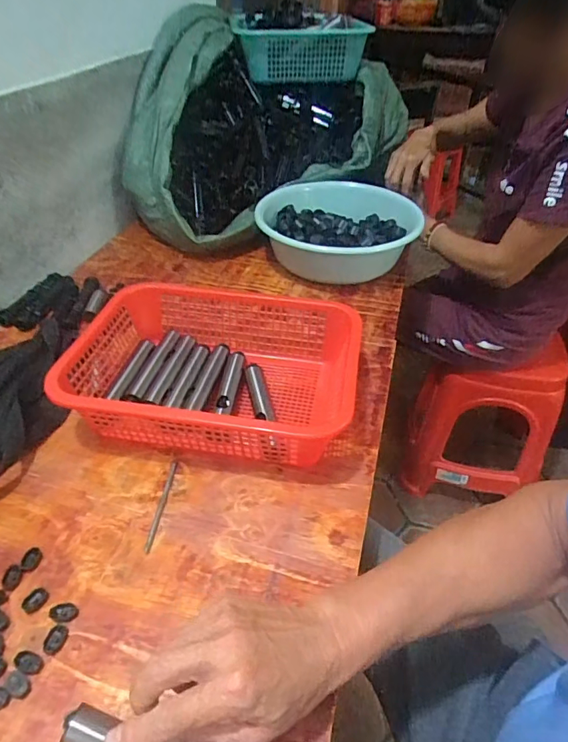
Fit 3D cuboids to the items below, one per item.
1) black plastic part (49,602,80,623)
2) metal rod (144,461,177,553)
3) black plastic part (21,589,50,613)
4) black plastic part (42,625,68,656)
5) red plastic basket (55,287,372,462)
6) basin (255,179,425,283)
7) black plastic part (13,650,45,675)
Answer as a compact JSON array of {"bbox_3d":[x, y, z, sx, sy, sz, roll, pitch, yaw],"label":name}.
[{"bbox_3d":[-0.194,0.213,0.418,0.024,0.005,0.016,6,41,5],"label":"black plastic part"},{"bbox_3d":[-0.129,0.139,0.501,0.006,0.005,0.109,4,41,3],"label":"metal rod"},{"bbox_3d":[-0.224,0.206,0.426,0.017,0.006,0.021,13,42,14],"label":"black plastic part"},{"bbox_3d":[-0.194,0.225,0.400,0.016,0.007,0.023,15,43,16],"label":"black plastic part"},{"bbox_3d":[-0.085,0.004,0.599,0.322,0.095,0.243,6,41,5],"label":"red plastic basket"},{"bbox_3d":[0.098,-0.252,0.896,0.282,0.117,0.281,1,41,-1],"label":"basin"},{"bbox_3d":[-0.208,0.237,0.386,0.023,0.006,0.015,18,43,18],"label":"black plastic part"}]

